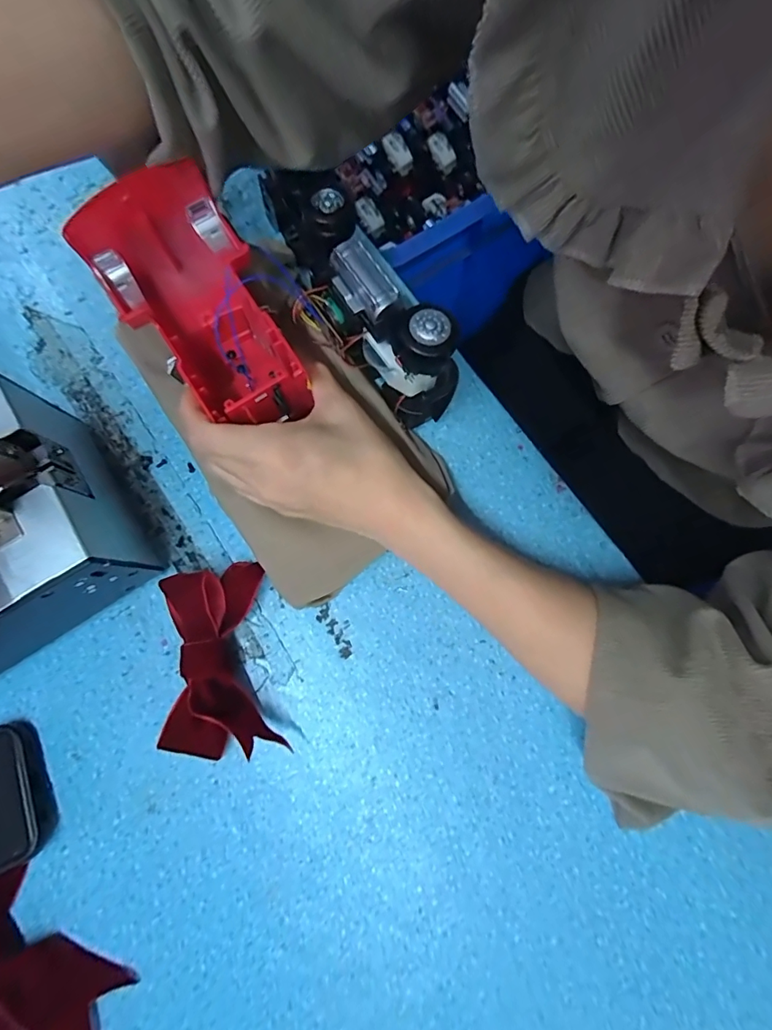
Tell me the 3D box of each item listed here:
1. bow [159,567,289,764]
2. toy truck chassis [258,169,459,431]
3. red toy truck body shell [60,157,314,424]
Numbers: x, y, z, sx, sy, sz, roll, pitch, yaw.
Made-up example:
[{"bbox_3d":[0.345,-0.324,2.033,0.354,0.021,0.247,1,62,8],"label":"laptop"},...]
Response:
[{"bbox_3d":[-0.103,0.089,0.283,0.066,0.029,0.112,-6,79,-1],"label":"bow"},{"bbox_3d":[-0.024,-0.144,0.300,0.053,0.077,0.184,-31,80,-5],"label":"toy truck chassis"},{"bbox_3d":[-0.095,-0.107,0.257,0.072,0.059,0.128,-36,99,-6],"label":"red toy truck body shell"}]

